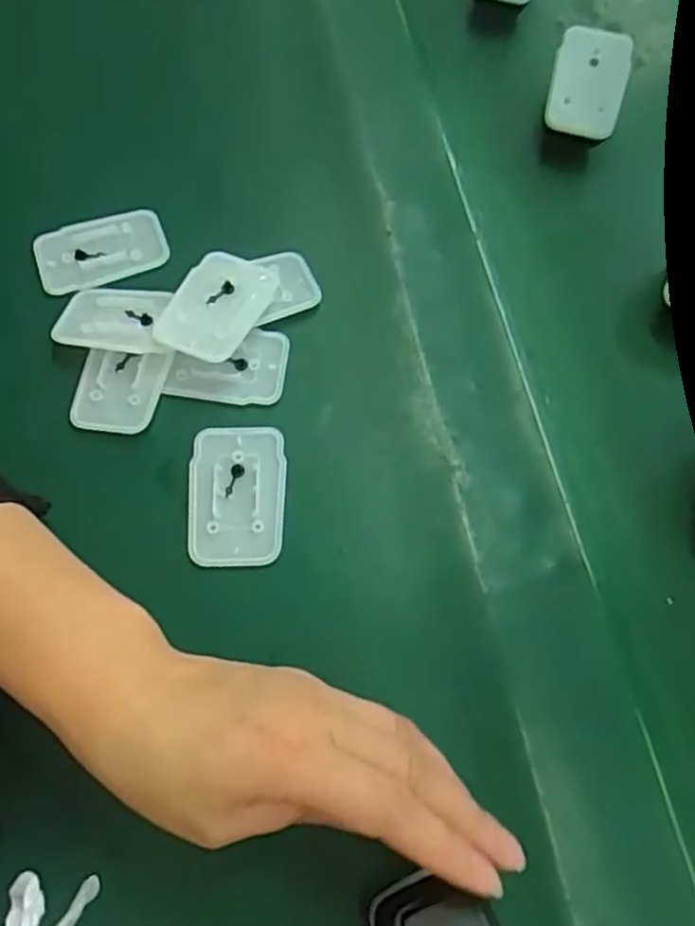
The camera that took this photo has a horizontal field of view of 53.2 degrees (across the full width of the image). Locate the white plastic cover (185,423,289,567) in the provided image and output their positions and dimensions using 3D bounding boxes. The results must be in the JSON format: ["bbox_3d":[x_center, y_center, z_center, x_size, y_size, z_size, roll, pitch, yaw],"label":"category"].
[{"bbox_3d":[-0.052,0.014,0.328,0.045,0.004,0.068,-1,66,-3],"label":"white plastic cover"}]

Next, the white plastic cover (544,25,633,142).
[{"bbox_3d":[0.143,-0.225,0.410,0.044,0.010,0.060,14,94,-2],"label":"white plastic cover"}]

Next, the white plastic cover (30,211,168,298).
[{"bbox_3d":[-0.139,-0.120,0.392,0.071,0.011,0.043,-18,68,-10],"label":"white plastic cover"}]

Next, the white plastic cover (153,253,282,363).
[{"bbox_3d":[-0.067,-0.082,0.356,0.044,0.007,0.067,26,66,5],"label":"white plastic cover"}]

